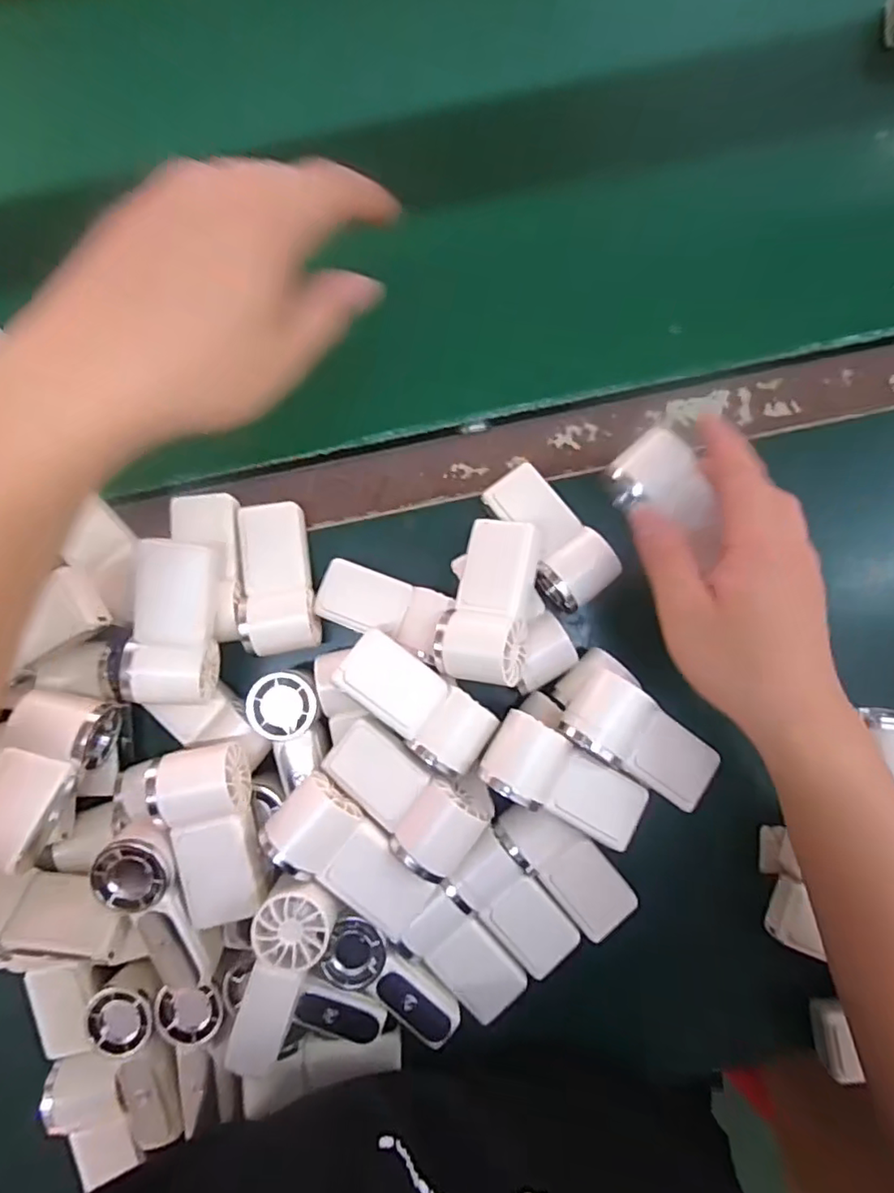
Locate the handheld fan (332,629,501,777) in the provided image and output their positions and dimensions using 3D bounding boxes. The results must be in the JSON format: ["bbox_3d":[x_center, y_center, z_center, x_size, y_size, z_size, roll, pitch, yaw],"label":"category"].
[{"bbox_3d":[-0.017,0.060,0.345,0.092,0.039,0.046,35,86,3],"label":"handheld fan"}]

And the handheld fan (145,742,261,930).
[{"bbox_3d":[-0.129,0.130,0.329,0.043,0.046,0.093,-12,85,-1],"label":"handheld fan"}]

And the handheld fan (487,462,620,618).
[{"bbox_3d":[0.065,-0.039,0.380,0.044,0.035,0.091,-35,86,-3],"label":"handheld fan"}]

